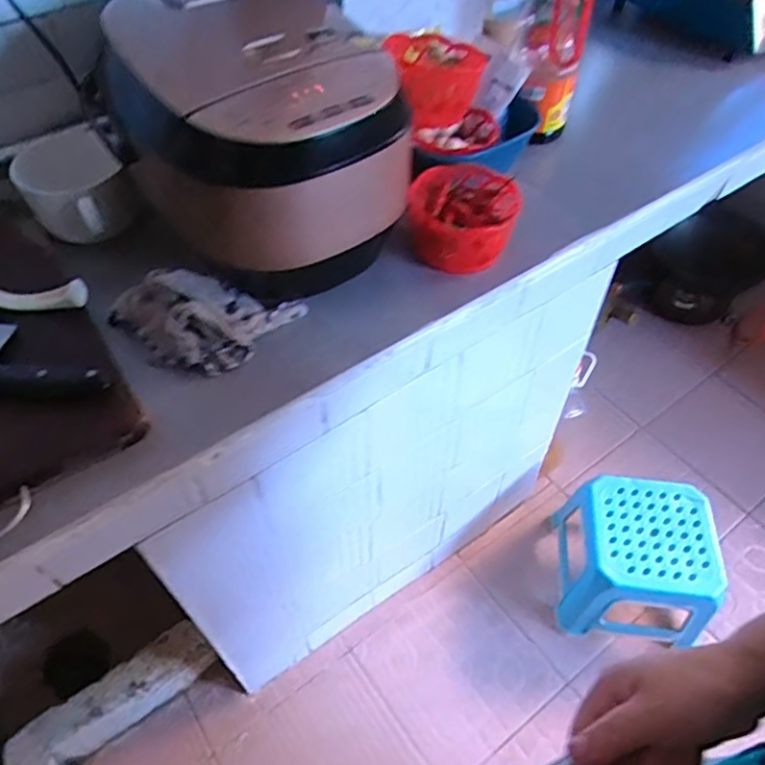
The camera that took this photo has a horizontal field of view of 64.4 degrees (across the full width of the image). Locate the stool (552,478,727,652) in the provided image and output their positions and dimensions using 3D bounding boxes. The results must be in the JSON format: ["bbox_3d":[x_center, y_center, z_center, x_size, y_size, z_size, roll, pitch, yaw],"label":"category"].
[{"bbox_3d":[0.494,0.346,1.203,0.255,0.228,0.261,7,53,7],"label":"stool"}]

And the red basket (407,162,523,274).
[{"bbox_3d":[0.097,-0.198,0.735,0.125,0.088,0.112,5,53,5],"label":"red basket"}]

